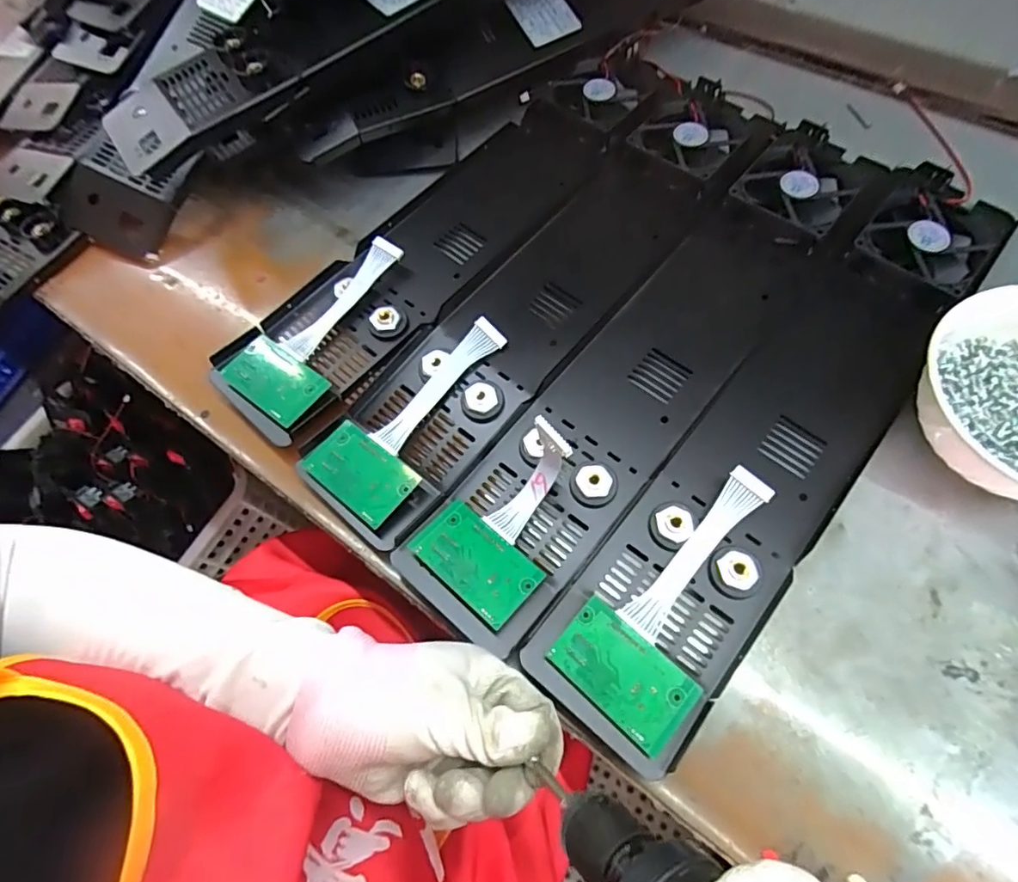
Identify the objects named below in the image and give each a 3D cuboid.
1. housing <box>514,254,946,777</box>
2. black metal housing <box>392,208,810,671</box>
[{"bbox_3d":[0.160,0.018,0.339,0.103,0.021,0.366,36,72,17],"label":"housing"},{"bbox_3d":[0.080,-0.033,0.372,0.097,0.019,0.374,37,72,17],"label":"black metal housing"}]

